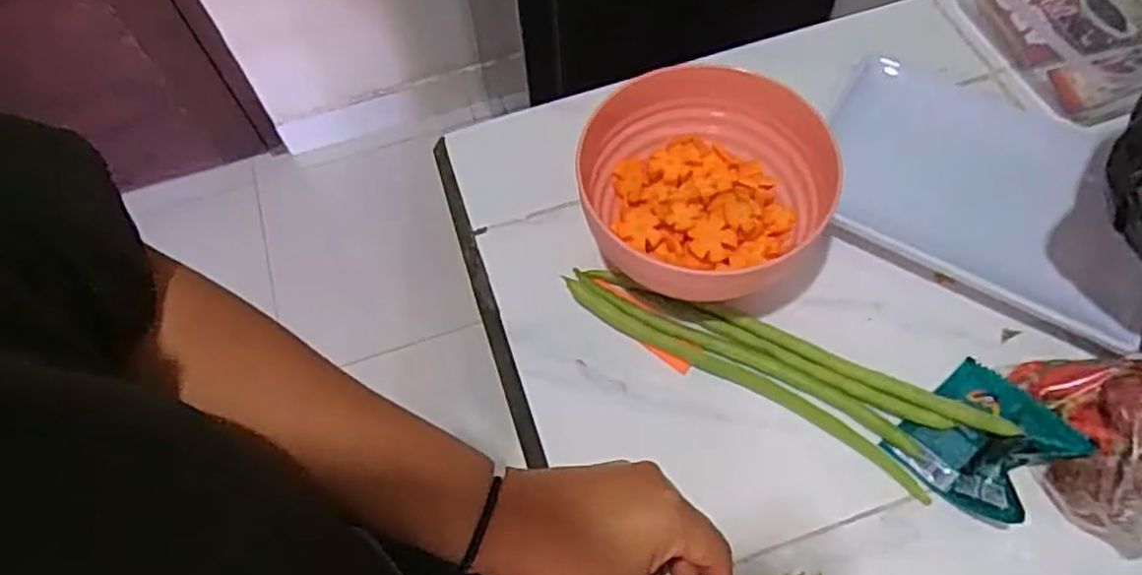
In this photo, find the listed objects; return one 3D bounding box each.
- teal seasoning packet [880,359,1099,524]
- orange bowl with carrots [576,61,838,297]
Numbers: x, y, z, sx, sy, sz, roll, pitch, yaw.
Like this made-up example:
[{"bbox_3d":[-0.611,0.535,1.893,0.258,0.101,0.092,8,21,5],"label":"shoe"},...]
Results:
[{"bbox_3d":[0.223,0.081,0.393,0.074,0.031,0.068,-37,65,-16],"label":"teal seasoning packet"},{"bbox_3d":[0.080,-0.052,0.442,0.142,0.079,0.141,-1,61,3],"label":"orange bowl with carrots"}]

